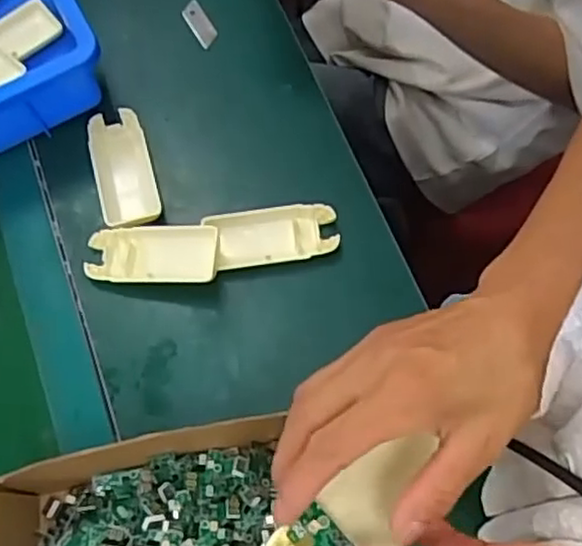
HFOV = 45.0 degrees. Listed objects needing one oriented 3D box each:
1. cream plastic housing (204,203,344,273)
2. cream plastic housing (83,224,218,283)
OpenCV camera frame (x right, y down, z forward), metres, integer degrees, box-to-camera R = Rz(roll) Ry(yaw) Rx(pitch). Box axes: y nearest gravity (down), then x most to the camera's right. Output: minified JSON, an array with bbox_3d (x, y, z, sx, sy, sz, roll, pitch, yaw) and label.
[{"bbox_3d":[-0.013,-0.030,0.554,0.098,0.014,0.047,-9,69,-1],"label":"cream plastic housing"},{"bbox_3d":[-0.108,-0.014,0.546,0.102,0.023,0.049,0,69,3],"label":"cream plastic housing"}]

